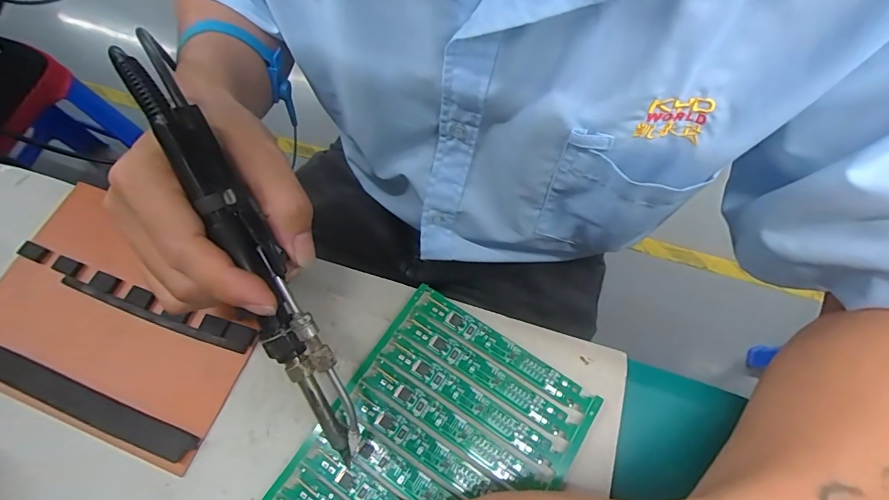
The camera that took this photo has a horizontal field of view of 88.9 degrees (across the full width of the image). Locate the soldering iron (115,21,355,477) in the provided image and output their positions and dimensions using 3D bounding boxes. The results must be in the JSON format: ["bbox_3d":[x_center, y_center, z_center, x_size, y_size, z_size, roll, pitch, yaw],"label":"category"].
[{"bbox_3d":[-0.089,0.007,0.213,0.026,0.022,0.214,-26,99,-10],"label":"soldering iron"}]

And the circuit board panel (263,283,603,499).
[{"bbox_3d":[-0.010,0.114,0.236,0.118,0.005,0.163,31,70,15],"label":"circuit board panel"}]

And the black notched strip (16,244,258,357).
[{"bbox_3d":[-0.192,0.030,0.277,0.163,0.009,0.018,18,67,10],"label":"black notched strip"}]

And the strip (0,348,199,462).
[{"bbox_3d":[-0.212,0.080,0.251,0.160,0.010,0.015,19,67,10],"label":"strip"}]

